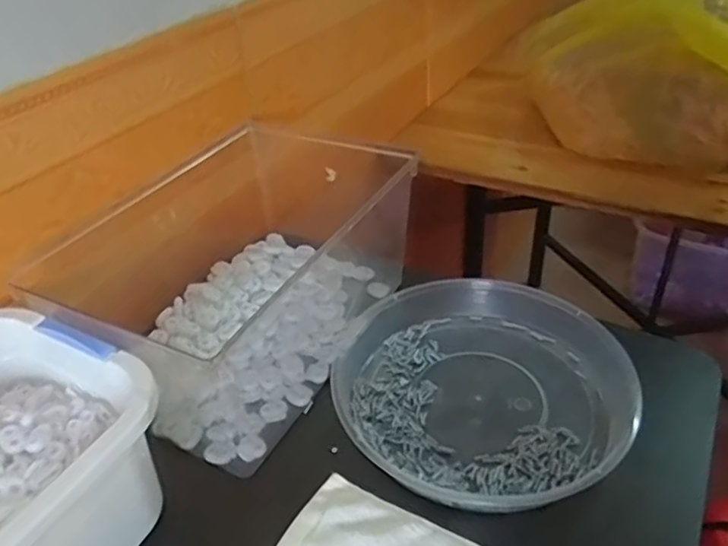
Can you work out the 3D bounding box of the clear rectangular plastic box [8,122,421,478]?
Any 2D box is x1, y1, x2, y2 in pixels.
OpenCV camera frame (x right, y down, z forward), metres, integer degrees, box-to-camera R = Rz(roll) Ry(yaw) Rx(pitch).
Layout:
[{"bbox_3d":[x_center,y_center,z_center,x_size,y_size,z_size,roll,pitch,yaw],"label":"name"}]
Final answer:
[{"bbox_3d":[-0.114,0.003,0.548,0.203,0.120,0.283,15,41,23],"label":"clear rectangular plastic box"}]

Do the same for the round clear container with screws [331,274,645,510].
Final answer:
[{"bbox_3d":[0.095,0.087,0.496,0.230,0.037,0.218,-2,37,2],"label":"round clear container with screws"}]

